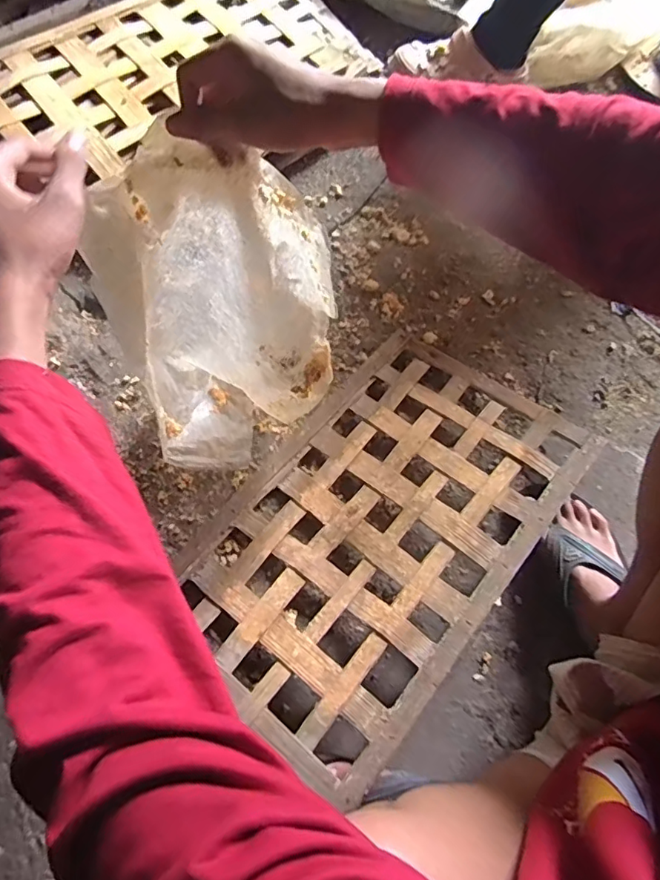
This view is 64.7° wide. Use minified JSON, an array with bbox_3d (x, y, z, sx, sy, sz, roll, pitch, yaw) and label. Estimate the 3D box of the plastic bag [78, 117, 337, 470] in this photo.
[{"bbox_3d":[-0.102,-0.118,0.556,0.203,0.402,0.150,0,64,-11],"label":"plastic bag"}]

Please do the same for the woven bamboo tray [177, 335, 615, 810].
[{"bbox_3d":[0.063,0.108,0.680,0.335,0.061,0.550,38,70,15],"label":"woven bamboo tray"}]

